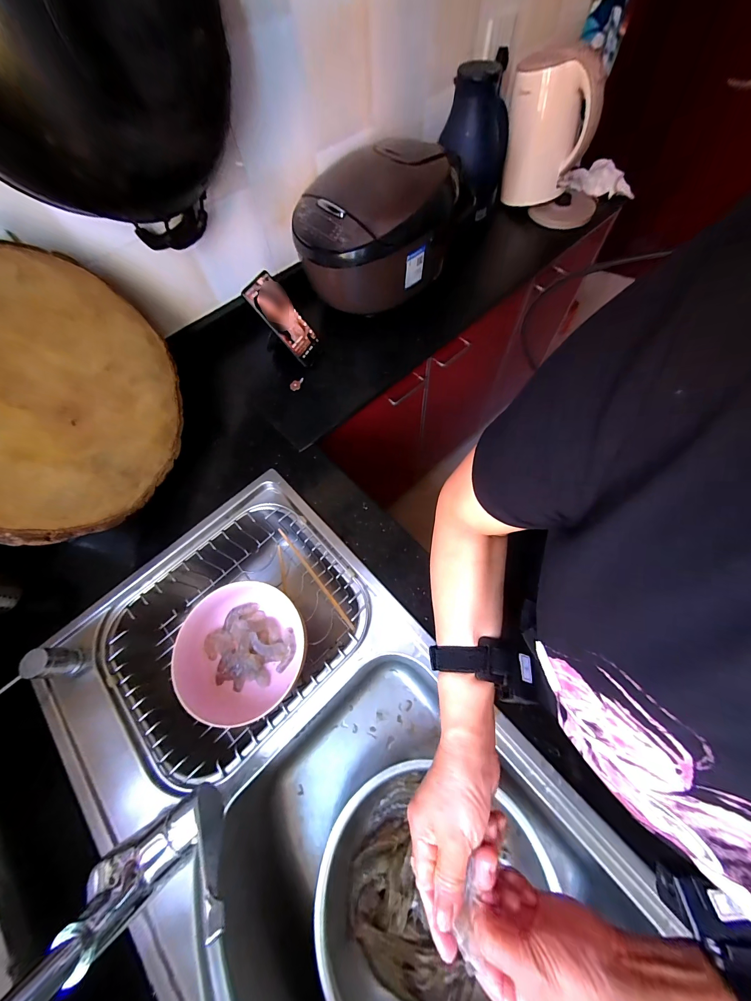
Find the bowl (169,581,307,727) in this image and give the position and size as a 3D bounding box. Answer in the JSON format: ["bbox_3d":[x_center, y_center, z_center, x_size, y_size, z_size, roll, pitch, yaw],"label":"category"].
[{"bbox_3d":[-0.206,0.216,0.489,0.185,0.068,0.175,-1,66,3],"label":"bowl"}]

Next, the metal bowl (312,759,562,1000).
[{"bbox_3d":[0.065,0.547,0.458,0.274,0.097,0.300,-1,66,3],"label":"metal bowl"}]

